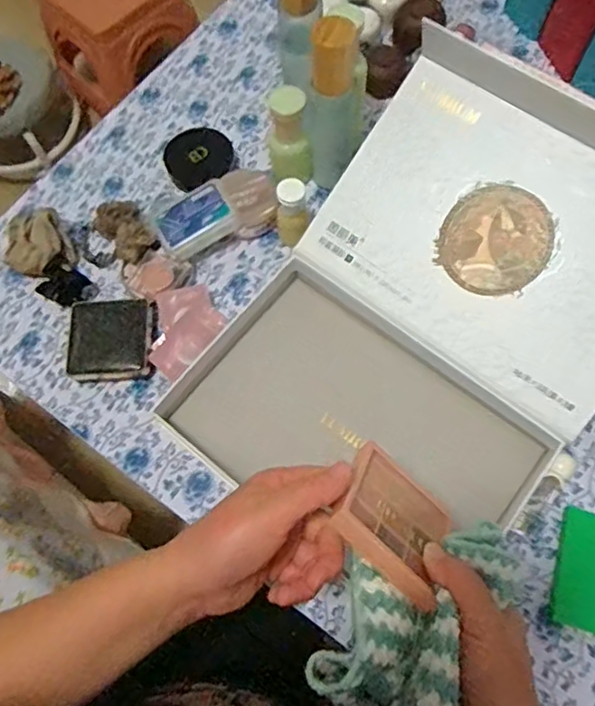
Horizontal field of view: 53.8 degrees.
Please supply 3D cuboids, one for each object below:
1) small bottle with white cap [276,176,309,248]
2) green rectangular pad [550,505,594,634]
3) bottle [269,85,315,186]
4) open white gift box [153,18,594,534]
[{"bbox_3d":[-0.005,-0.131,0.556,0.028,0.073,0.027,-7,70,0],"label":"small bottle with white cap"},{"bbox_3d":[0.233,0.173,0.469,0.048,0.004,0.089,17,71,8],"label":"green rectangular pad"},{"bbox_3d":[-0.007,-0.203,0.570,0.040,0.112,0.037,-7,70,0],"label":"bottle"},{"bbox_3d":[0.112,-0.024,0.492,0.282,0.166,0.382,36,75,14],"label":"open white gift box"}]

